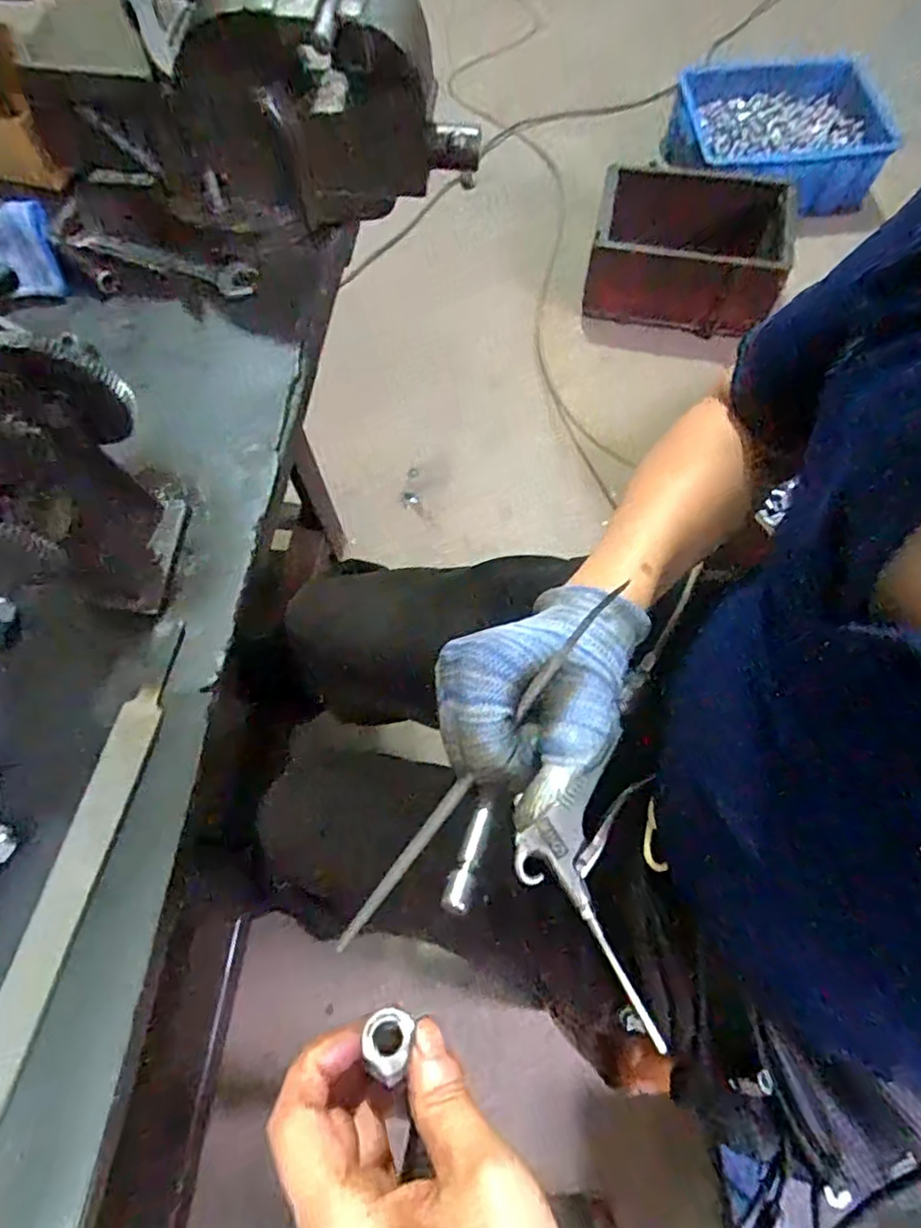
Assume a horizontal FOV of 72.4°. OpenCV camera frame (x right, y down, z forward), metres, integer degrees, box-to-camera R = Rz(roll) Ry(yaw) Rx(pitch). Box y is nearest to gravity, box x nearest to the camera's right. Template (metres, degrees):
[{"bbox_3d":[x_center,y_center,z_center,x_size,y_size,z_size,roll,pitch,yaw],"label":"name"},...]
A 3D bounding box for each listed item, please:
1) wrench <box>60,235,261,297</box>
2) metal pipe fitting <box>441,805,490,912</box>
[{"bbox_3d":[-0.246,-0.295,0.518,0.165,0.011,0.034,17,68,7],"label":"wrench"},{"bbox_3d":[0.003,0.095,0.248,0.008,0.004,0.043,18,51,8],"label":"metal pipe fitting"}]

